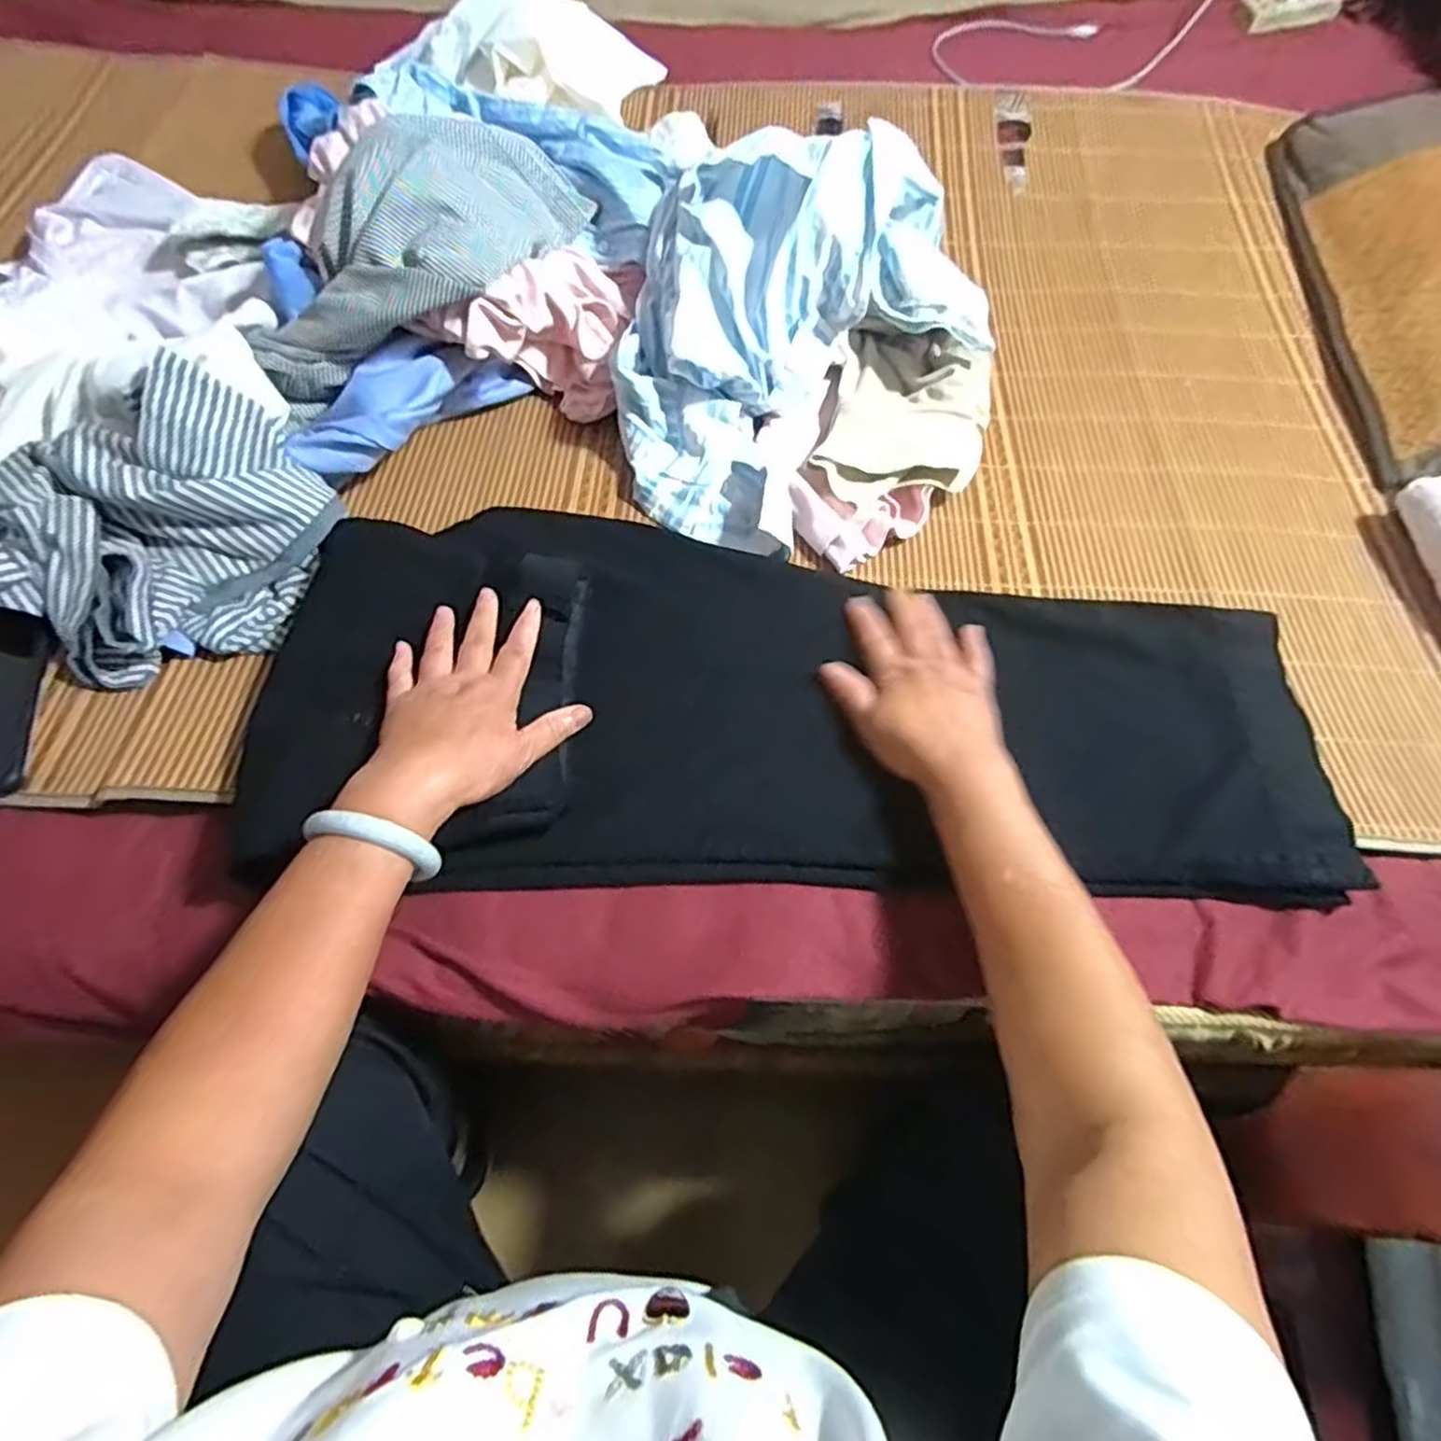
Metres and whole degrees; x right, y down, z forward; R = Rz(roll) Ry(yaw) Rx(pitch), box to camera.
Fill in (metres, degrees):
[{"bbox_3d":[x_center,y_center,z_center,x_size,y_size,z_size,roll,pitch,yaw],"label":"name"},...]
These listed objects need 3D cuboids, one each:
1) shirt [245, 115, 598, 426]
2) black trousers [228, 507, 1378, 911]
[{"bbox_3d":[-0.250,-0.404,0.640,0.323,0.113,0.152,-27,66,-14],"label":"shirt"},{"bbox_3d":[0.054,-0.014,0.531,0.714,0.047,0.291,7,62,1],"label":"black trousers"}]

